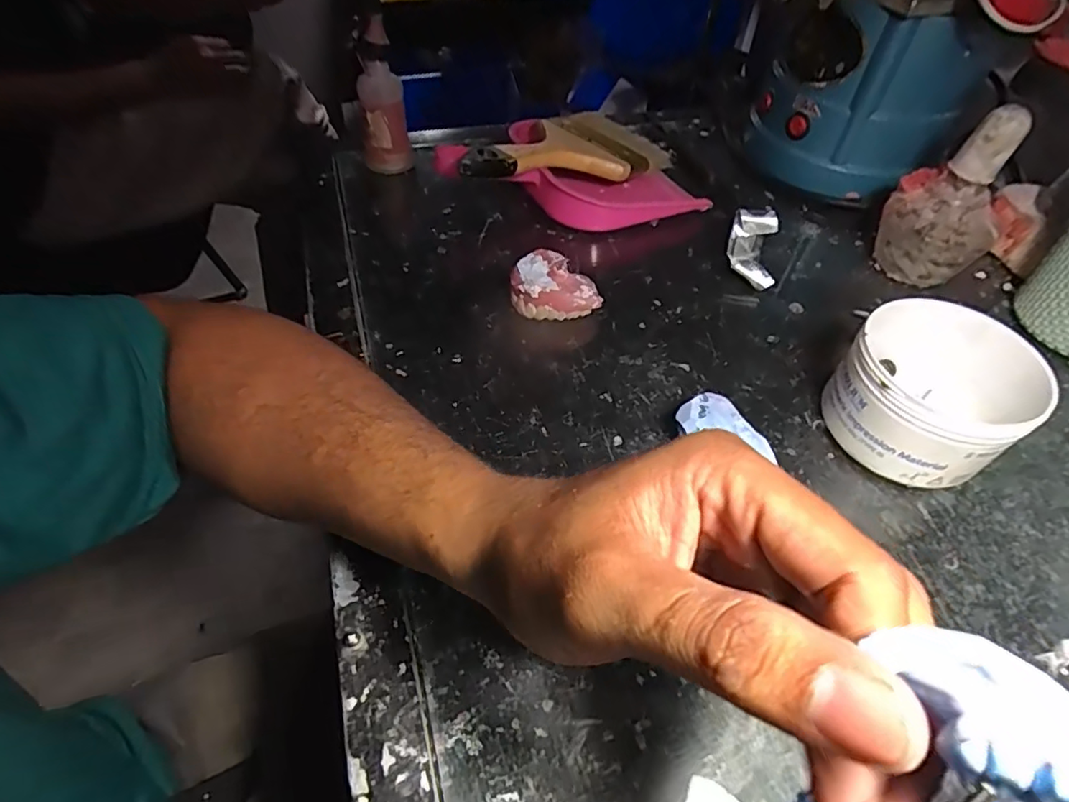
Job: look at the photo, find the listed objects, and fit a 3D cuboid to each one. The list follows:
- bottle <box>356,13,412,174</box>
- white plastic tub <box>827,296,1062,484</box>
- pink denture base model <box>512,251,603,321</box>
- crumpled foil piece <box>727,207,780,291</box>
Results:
[{"bbox_3d":[-0.128,-0.240,0.481,0.039,0.083,0.040,-7,51,-9],"label":"bottle"},{"bbox_3d":[0.220,-0.004,0.319,0.090,0.062,0.094,2,50,-2],"label":"white plastic tub"},{"bbox_3d":[0.014,-0.085,0.400,0.059,0.027,0.058,1,50,-3],"label":"pink denture base model"},{"bbox_3d":[0.165,-0.115,0.430,0.033,0.028,0.066,13,51,8],"label":"crumpled foil piece"}]

